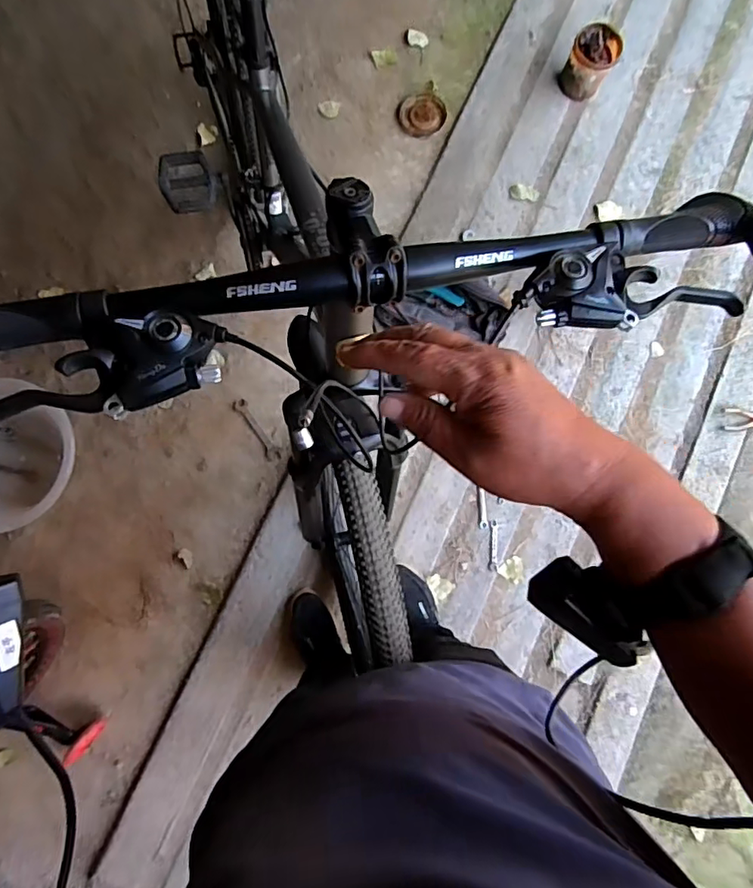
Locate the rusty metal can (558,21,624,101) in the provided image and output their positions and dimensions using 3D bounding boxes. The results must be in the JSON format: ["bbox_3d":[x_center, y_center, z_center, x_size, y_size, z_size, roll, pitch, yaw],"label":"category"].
[{"bbox_3d":[0.553,-0.989,1.378,0.114,0.138,0.111,0,83,-3],"label":"rusty metal can"}]

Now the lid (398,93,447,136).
[{"bbox_3d":[0.124,-0.883,1.427,0.120,0.019,0.106,-19,84,-5],"label":"lid"}]

